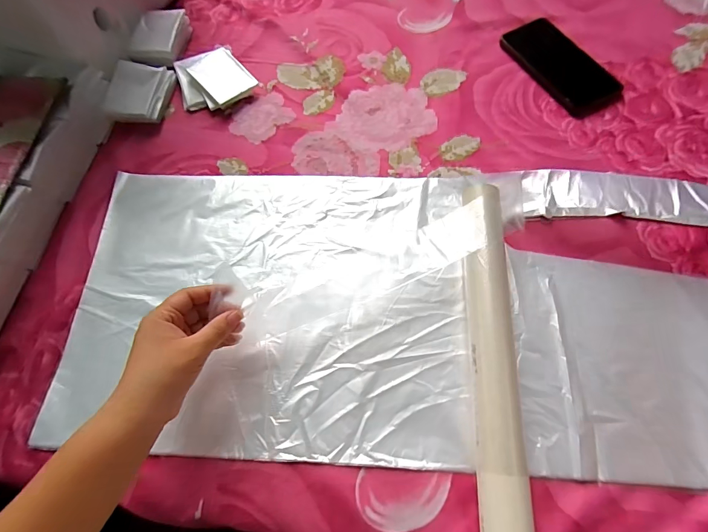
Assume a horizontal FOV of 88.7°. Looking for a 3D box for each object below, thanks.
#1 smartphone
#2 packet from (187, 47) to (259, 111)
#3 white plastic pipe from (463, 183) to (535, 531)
[{"bbox_3d":[0.275,-0.270,0.486,0.080,0.008,0.168,-27,69,-8],"label":"smartphone"},{"bbox_3d":[-0.182,-0.259,0.497,0.072,0.011,0.080,-36,80,-17],"label":"packet"},{"bbox_3d":[0.125,0.088,0.330,0.038,0.034,0.356,2,68,4],"label":"white plastic pipe"}]

